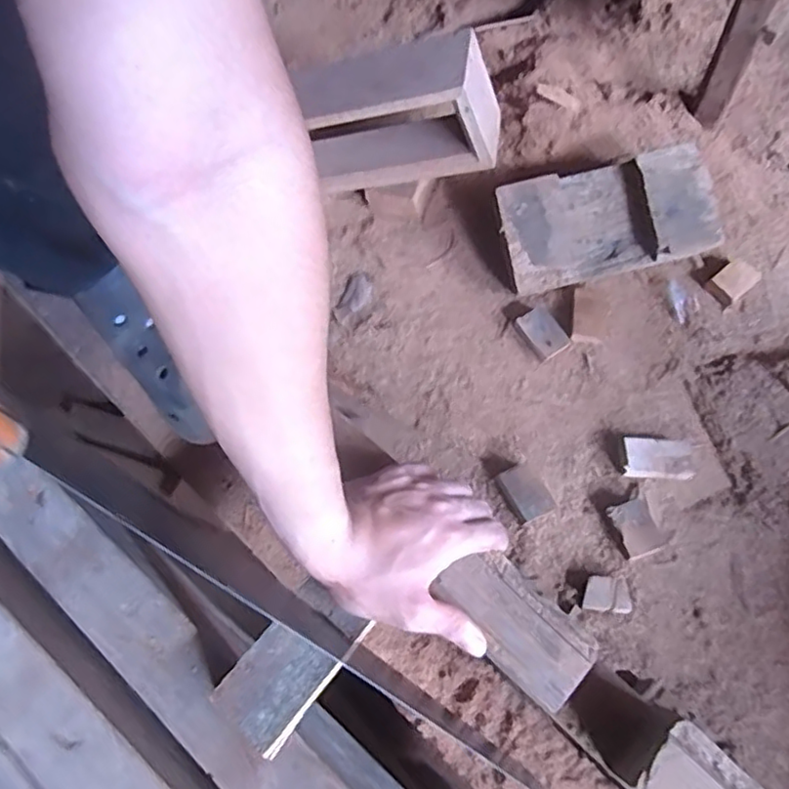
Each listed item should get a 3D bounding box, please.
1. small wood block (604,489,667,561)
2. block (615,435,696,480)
[{"bbox_3d":[0.298,0.159,0.797,0.058,0.036,0.079,-22,65,-3],"label":"small wood block"},{"bbox_3d":[0.338,0.081,0.832,0.092,0.028,0.050,4,68,4],"label":"block"}]

